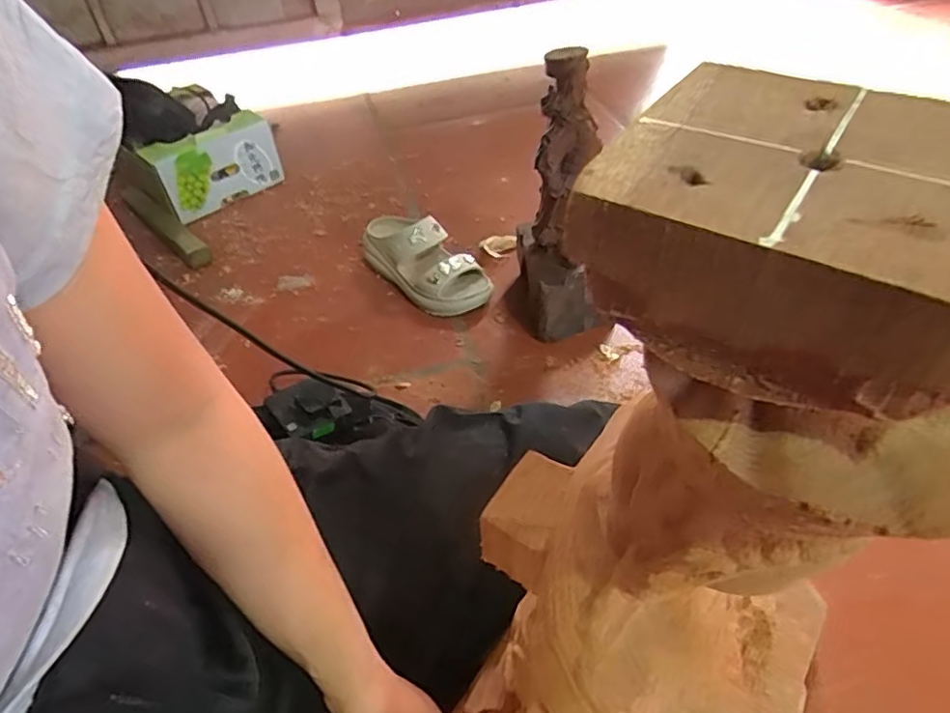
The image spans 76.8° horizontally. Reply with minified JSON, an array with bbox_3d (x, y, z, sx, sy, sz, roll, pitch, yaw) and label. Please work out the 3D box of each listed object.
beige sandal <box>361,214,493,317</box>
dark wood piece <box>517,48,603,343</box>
[{"bbox_3d":[-0.084,-0.149,0.918,0.243,0.100,0.091,32,54,30],"label":"beige sandal"},{"bbox_3d":[0.109,-0.185,0.764,0.098,0.346,0.146,-1,45,1],"label":"dark wood piece"}]

